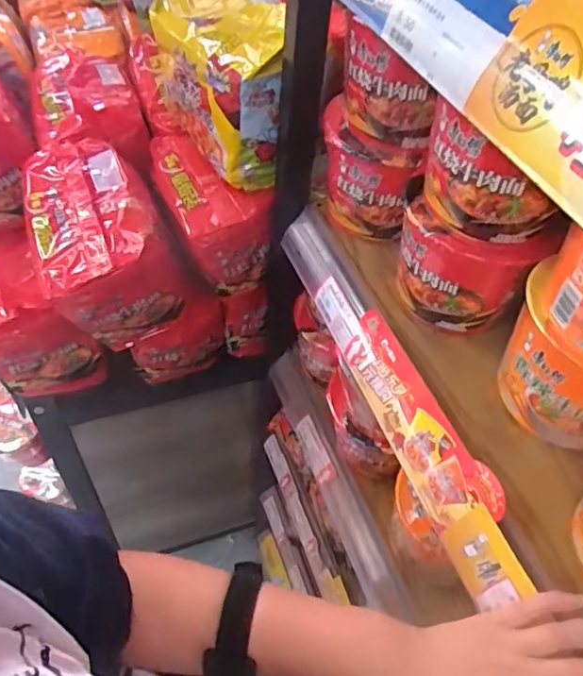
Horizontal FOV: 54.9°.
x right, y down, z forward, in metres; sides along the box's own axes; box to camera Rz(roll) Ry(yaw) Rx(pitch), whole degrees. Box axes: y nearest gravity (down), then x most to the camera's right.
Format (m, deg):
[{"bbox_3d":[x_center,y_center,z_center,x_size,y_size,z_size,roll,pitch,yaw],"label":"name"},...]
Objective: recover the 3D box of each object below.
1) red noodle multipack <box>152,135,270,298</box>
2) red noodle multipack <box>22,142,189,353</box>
[{"bbox_3d":[-0.108,-0.169,0.712,0.100,0.119,0.197,-17,54,-18],"label":"red noodle multipack"},{"bbox_3d":[-0.223,-0.103,0.661,0.136,0.159,0.192,-18,55,-19],"label":"red noodle multipack"}]

